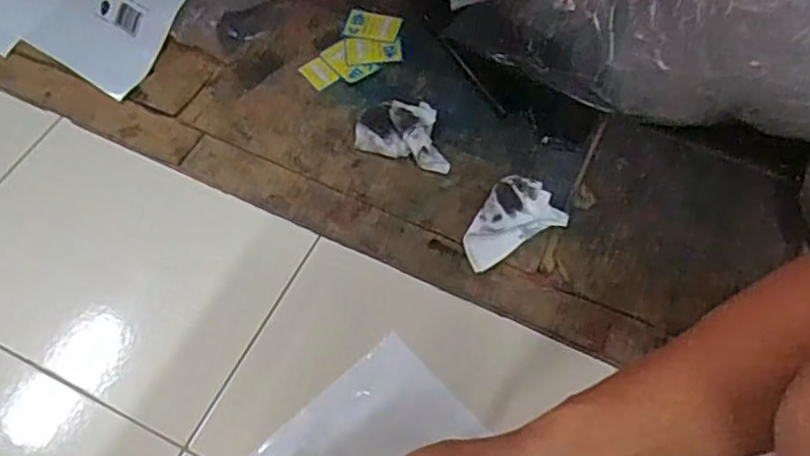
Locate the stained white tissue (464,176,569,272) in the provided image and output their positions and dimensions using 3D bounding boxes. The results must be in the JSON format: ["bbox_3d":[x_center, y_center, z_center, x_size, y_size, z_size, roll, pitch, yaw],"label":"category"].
[{"bbox_3d":[0.090,-0.009,0.596,0.091,0.025,0.058,-29,66,-11],"label":"stained white tissue"}]

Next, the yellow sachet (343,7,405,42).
[{"bbox_3d":[-0.034,-0.217,0.720,0.062,0.006,0.037,16,75,17],"label":"yellow sachet"}]

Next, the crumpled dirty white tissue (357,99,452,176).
[{"bbox_3d":[0.003,-0.094,0.642,0.091,0.016,0.063,17,65,11],"label":"crumpled dirty white tissue"}]

